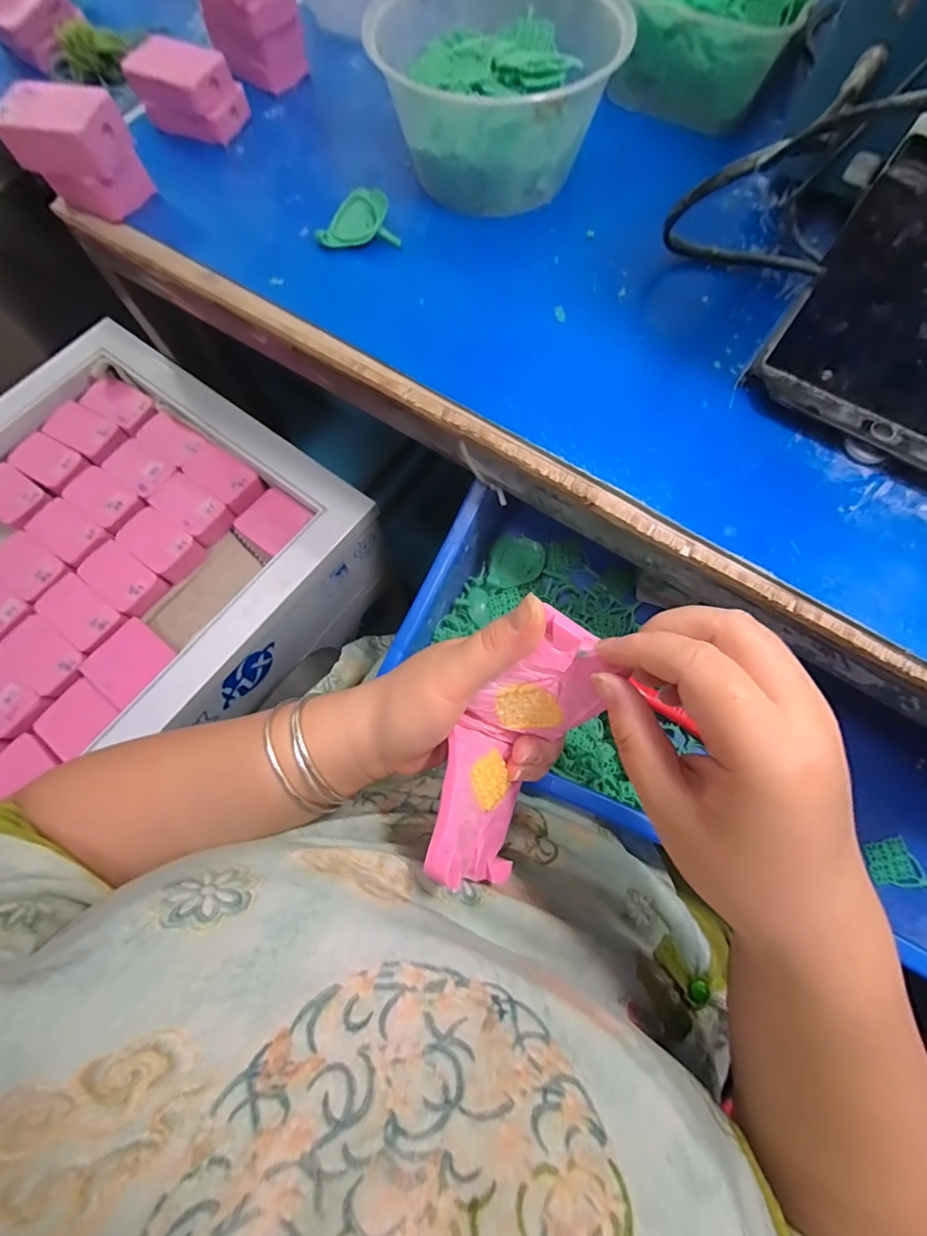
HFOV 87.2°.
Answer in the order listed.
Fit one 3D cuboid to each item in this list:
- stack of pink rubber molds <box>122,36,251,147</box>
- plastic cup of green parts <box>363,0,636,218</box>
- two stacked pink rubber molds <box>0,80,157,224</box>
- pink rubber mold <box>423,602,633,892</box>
[{"bbox_3d":[-0.216,-0.414,0.384,0.069,0.047,0.051,24,73,9],"label":"stack of pink rubber molds"},{"bbox_3d":[0.023,-0.370,0.342,0.141,0.080,0.139,0,71,1],"label":"plastic cup of green parts"},{"bbox_3d":[-0.274,-0.330,0.349,0.071,0.059,0.047,14,72,6],"label":"two stacked pink rubber molds"},{"bbox_3d":[0.022,0.061,0.223,0.049,0.055,0.128,27,97,10],"label":"pink rubber mold"}]

